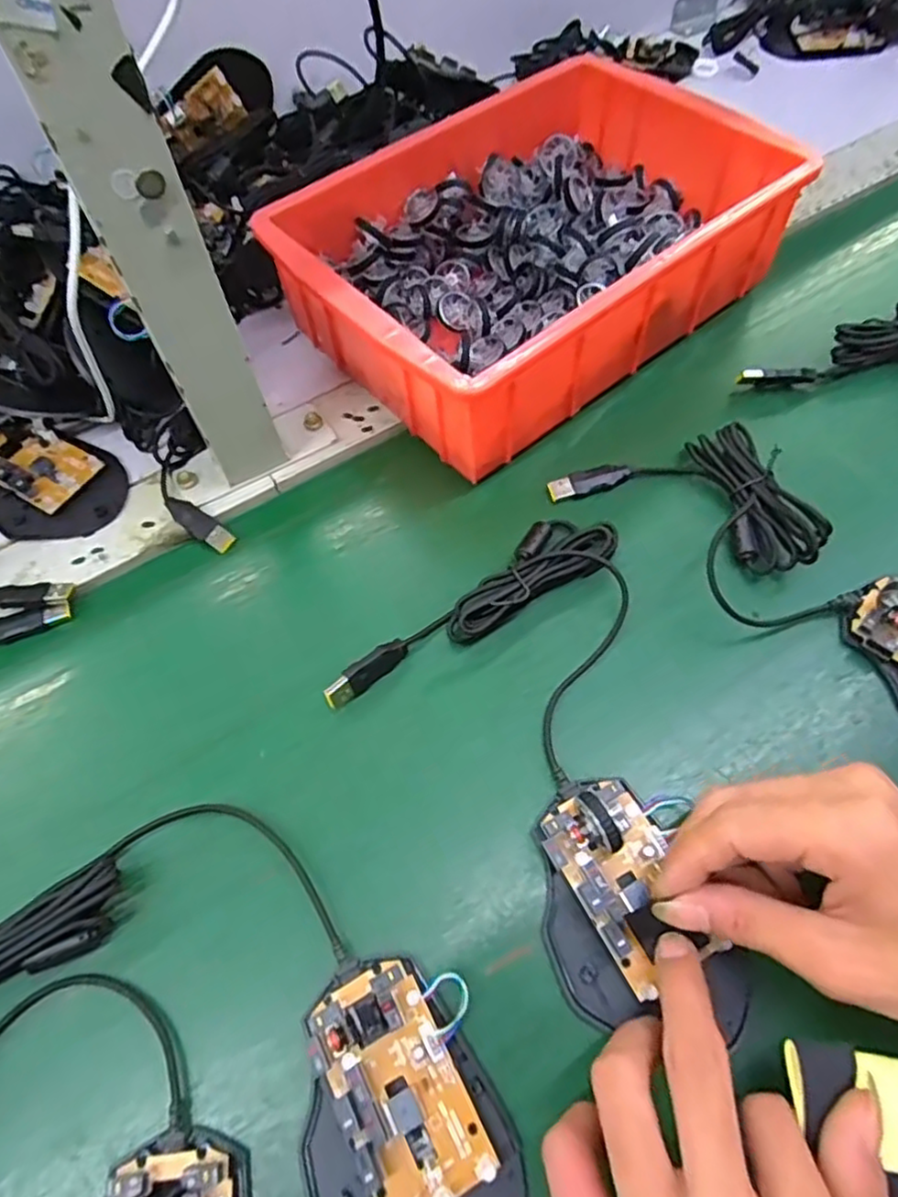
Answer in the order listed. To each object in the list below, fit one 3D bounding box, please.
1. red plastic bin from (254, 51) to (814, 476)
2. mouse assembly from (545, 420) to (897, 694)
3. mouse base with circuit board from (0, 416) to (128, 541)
[{"bbox_3d":[0.052,-0.224,0.434,0.293,0.086,0.199,-37,66,-16],"label":"red plastic bin"},{"bbox_3d":[0.191,-0.021,0.348,0.265,0.031,0.100,37,69,20],"label":"mouse assembly"},{"bbox_3d":[-0.246,-0.075,0.403,0.102,0.018,0.073,36,69,20],"label":"mouse base with circuit board"}]

